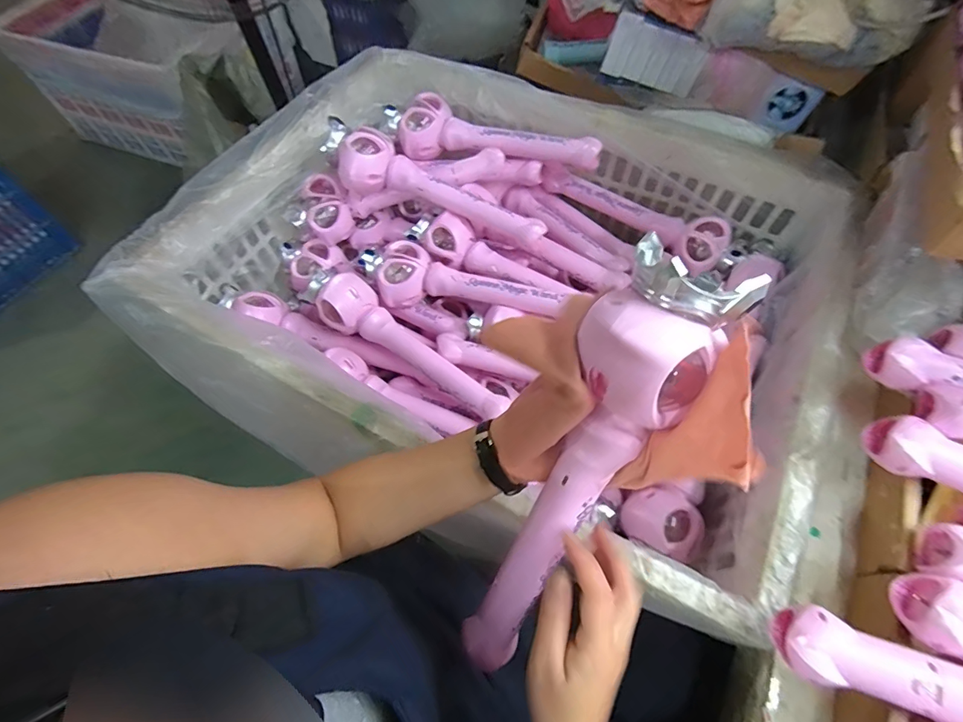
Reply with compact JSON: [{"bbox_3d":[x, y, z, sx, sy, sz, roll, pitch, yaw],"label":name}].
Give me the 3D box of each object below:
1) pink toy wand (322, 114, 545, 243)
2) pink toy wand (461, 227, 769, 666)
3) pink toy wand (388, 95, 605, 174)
[{"bbox_3d":[-0.074,-0.265,0.705,0.357,0.078,0.092,22,62,-9],"label":"pink toy wand"},{"bbox_3d":[0.054,0.096,0.309,0.072,0.354,0.042,31,29,17],"label":"pink toy wand"},{"bbox_3d":[0.018,-0.384,0.748,0.362,0.064,0.090,10,62,6],"label":"pink toy wand"}]

